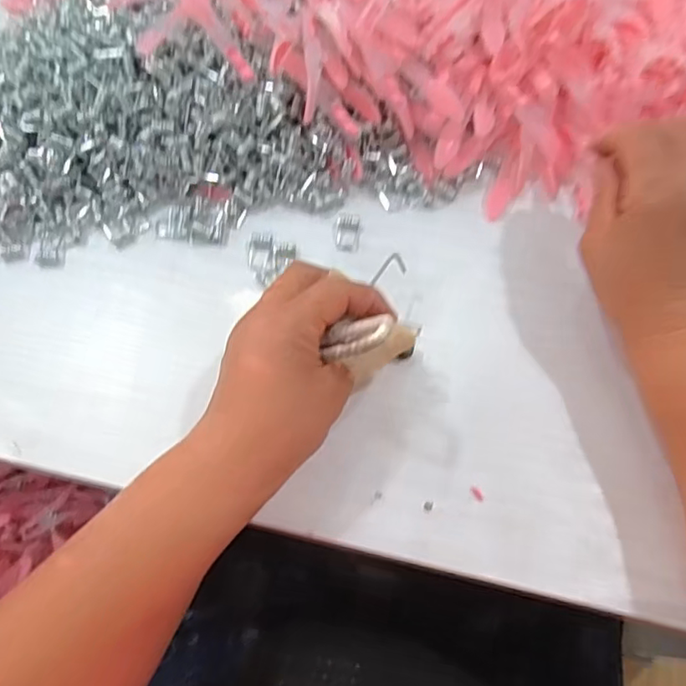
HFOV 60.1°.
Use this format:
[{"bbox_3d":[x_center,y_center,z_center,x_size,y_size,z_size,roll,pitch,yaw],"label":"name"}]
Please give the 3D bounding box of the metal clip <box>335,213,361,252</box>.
[{"bbox_3d":[0.003,-0.074,0.390,0.016,0.007,0.027,1,65,0],"label":"metal clip"}]

